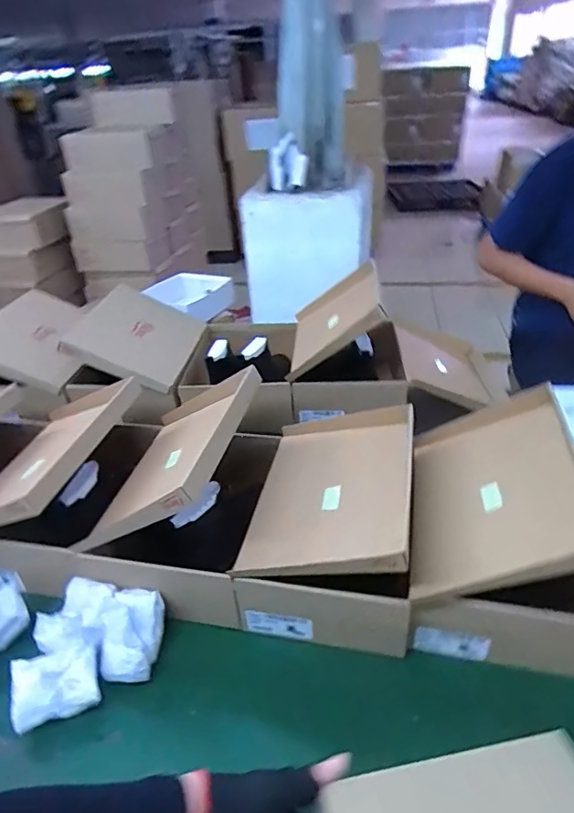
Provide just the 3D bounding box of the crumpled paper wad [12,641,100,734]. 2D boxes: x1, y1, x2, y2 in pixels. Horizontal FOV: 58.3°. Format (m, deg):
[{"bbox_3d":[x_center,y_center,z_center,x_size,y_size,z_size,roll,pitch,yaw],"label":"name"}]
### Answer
[{"bbox_3d":[-0.313,0.380,0.697,0.105,0.026,0.087,-8,77,-26],"label":"crumpled paper wad"}]

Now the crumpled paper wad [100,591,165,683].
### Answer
[{"bbox_3d":[-0.225,0.345,0.758,0.078,0.083,0.113,-1,33,4],"label":"crumpled paper wad"}]

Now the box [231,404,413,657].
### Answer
[{"bbox_3d":[0.075,0.171,0.855,0.238,0.218,0.357,3,34,11],"label":"box"}]

